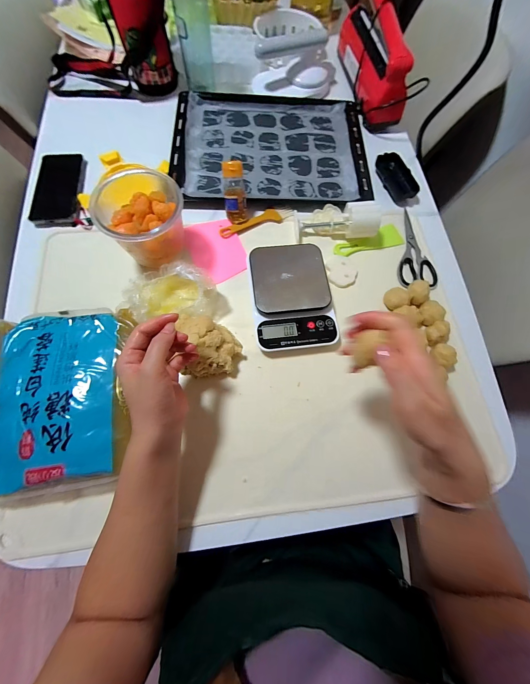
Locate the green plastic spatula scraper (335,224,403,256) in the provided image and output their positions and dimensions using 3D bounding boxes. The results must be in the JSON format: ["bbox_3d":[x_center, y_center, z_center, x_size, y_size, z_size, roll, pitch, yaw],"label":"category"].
[{"bbox_3d":[0.194,-0.188,0.491,0.134,0.006,0.045,-19,74,-8],"label":"green plastic spatula scraper"}]

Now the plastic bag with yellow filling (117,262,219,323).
[{"bbox_3d":[-0.146,-0.074,0.407,0.140,0.062,0.091,-6,73,-4],"label":"plastic bag with yellow filling"}]

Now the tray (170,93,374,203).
[{"bbox_3d":[0.015,-0.423,0.552,0.397,0.023,0.302,0,73,-2],"label":"tray"}]

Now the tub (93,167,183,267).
[{"bbox_3d":[-0.182,-0.186,0.412,0.118,0.109,0.120,1,73,-2],"label":"tub"}]

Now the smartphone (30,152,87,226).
[{"bbox_3d":[-0.389,-0.293,0.491,0.082,0.015,0.170,-4,73,-3],"label":"smartphone"}]

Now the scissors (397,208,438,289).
[{"bbox_3d":[0.276,-0.177,0.489,0.069,0.010,0.167,0,73,-2],"label":"scissors"}]

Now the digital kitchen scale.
[{"bbox_3d":[0.043,-0.076,0.431,0.128,0.036,0.179,-6,73,-4],"label":"digital kitchen scale"}]

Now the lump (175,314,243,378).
[{"bbox_3d":[-0.083,0.001,0.385,0.087,0.059,0.095,-2,73,-3],"label":"lump"}]

